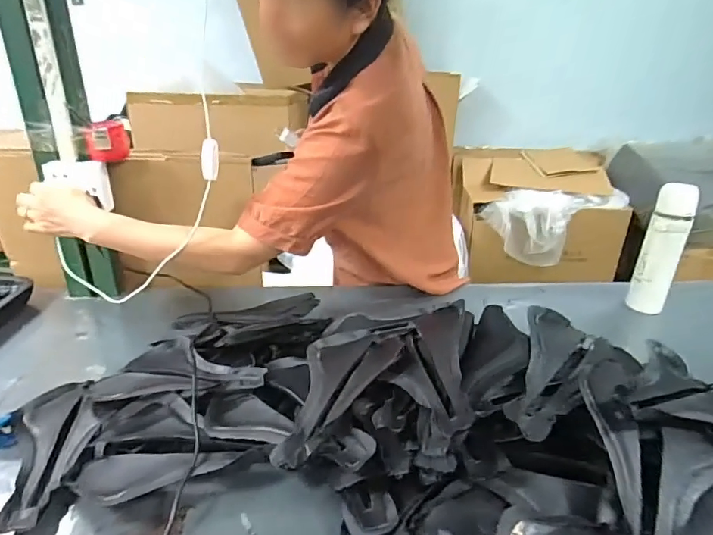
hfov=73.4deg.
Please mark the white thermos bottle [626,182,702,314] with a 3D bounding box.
[{"bbox_3d":[0.597,-0.032,0.937,0.066,0.257,0.058,15,28,24],"label":"white thermos bottle"}]

